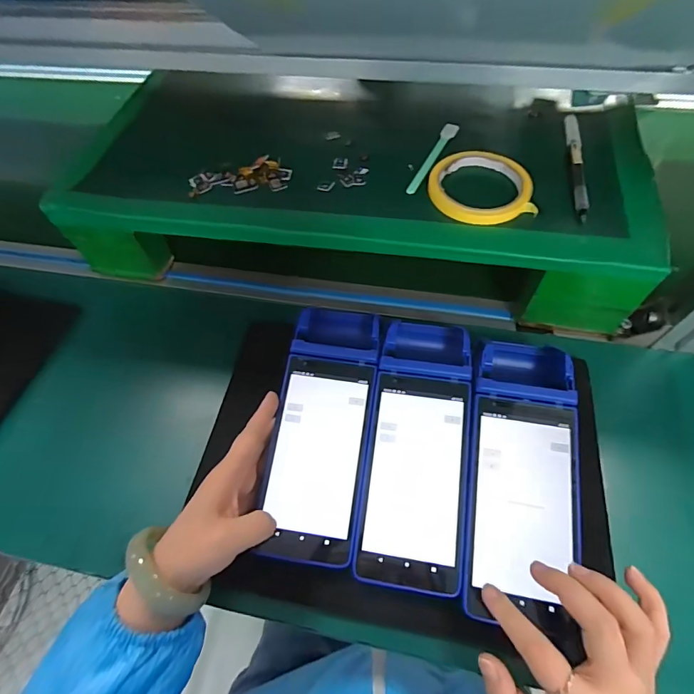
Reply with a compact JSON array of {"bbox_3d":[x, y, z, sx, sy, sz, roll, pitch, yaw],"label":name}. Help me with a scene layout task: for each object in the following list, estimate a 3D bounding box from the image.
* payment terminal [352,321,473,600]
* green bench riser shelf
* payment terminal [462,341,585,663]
[{"bbox_3d":[0.059,0.070,0.331,0.079,0.035,0.221,7,61,6],"label":"payment terminal"},{"bbox_3d":[0.011,-0.186,0.463,0.576,0.107,0.267,7,61,6],"label":"green bench riser shelf"},{"bbox_3d":[0.140,0.092,0.323,0.085,0.037,0.222,11,63,8],"label":"payment terminal"}]

